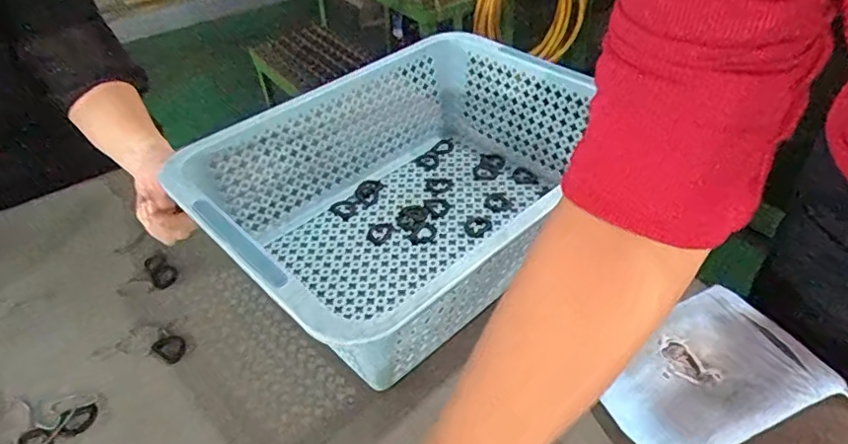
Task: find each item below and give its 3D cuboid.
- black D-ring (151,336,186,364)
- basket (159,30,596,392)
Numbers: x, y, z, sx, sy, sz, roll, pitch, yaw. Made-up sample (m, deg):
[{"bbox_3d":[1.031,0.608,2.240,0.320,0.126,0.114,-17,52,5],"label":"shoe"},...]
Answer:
[{"bbox_3d":[-0.219,0.108,0.492,0.028,0.006,0.022,23,47,26],"label":"black D-ring"},{"bbox_3d":[-0.005,-0.033,0.548,0.378,0.119,0.285,-34,50,-31],"label":"basket"}]

